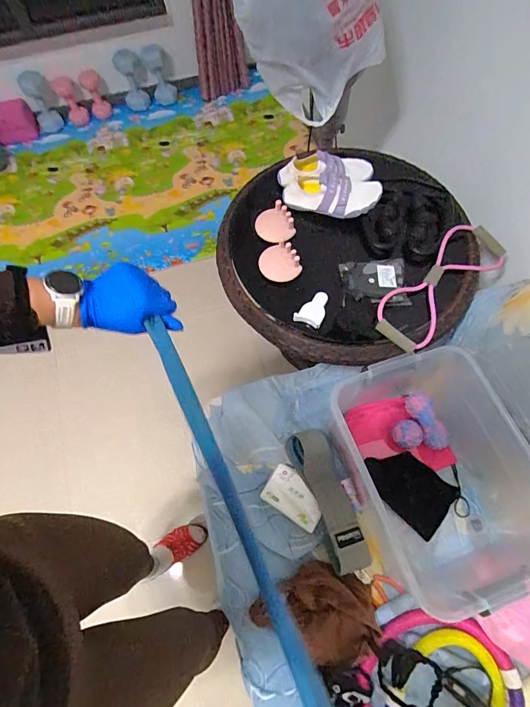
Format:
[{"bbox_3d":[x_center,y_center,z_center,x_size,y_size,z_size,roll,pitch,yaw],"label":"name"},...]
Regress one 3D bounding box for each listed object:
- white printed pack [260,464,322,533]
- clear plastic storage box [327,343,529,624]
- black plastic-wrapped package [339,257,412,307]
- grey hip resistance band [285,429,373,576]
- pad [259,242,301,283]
[{"bbox_3d":[0.070,0.336,0.893,0.139,0.065,0.092,31,70,14],"label":"white printed pack"},{"bbox_3d":[0.370,0.261,0.854,0.332,0.254,0.464,-17,67,-6],"label":"clear plastic storage box"},{"bbox_3d":[0.252,-0.163,0.878,0.148,0.016,0.118,-2,66,0],"label":"black plastic-wrapped package"},{"bbox_3d":[0.144,0.332,0.880,0.092,0.053,0.313,-19,67,-7],"label":"grey hip resistance band"},{"bbox_3d":[0.033,-0.212,0.898,0.090,0.009,0.094,-25,79,6],"label":"pad"}]

